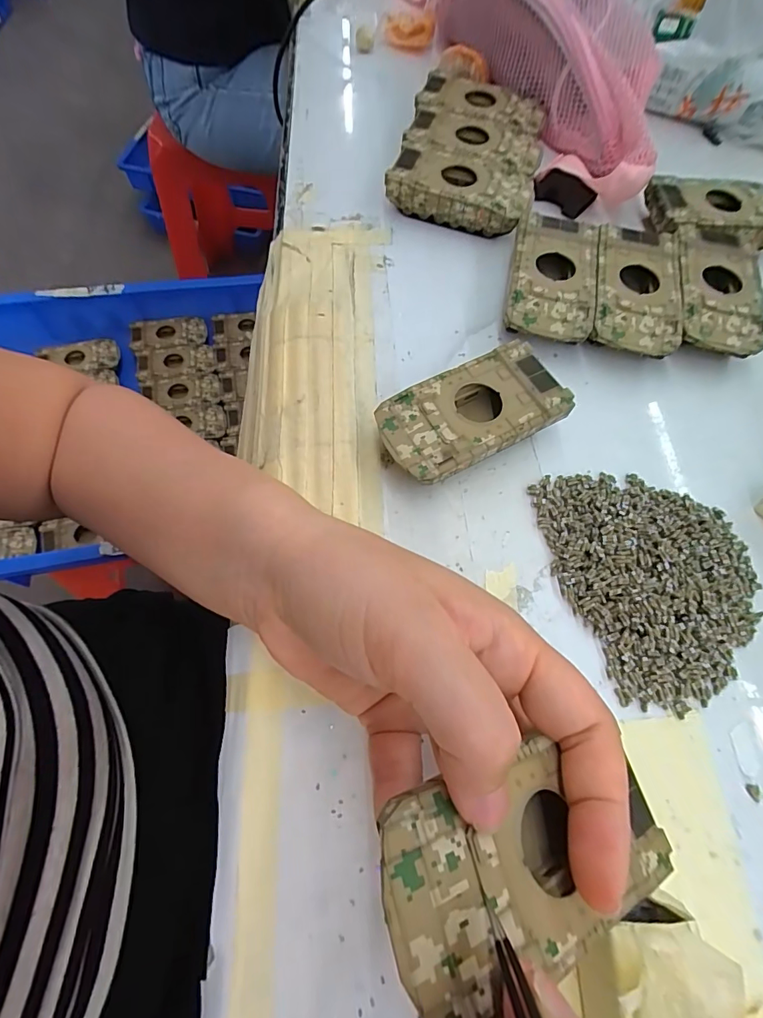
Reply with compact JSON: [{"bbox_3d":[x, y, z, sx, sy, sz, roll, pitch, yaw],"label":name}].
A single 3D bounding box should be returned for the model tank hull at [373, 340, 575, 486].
[{"bbox_3d":[0.046,-0.047,0.242,0.095,0.025,0.051,-26,70,-14],"label":"model tank hull"}]

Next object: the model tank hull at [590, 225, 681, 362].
[{"bbox_3d":[0.154,-0.132,0.285,0.049,0.024,0.093,12,66,2],"label":"model tank hull"}]

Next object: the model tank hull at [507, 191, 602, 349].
[{"bbox_3d":[0.105,-0.142,0.286,0.051,0.025,0.096,13,66,3],"label":"model tank hull"}]

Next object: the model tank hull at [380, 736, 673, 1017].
[{"bbox_3d":[0.043,0.099,0.131,0.097,0.020,0.052,9,62,-31],"label":"model tank hull"}]

